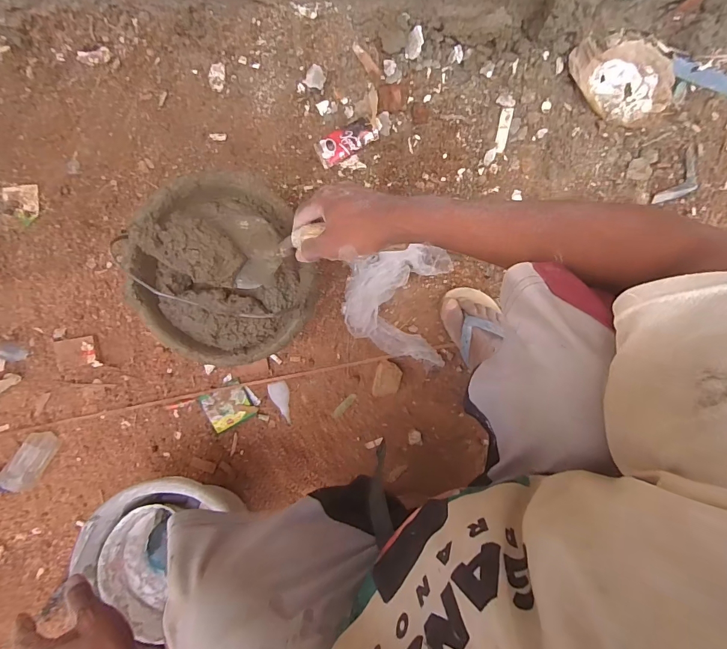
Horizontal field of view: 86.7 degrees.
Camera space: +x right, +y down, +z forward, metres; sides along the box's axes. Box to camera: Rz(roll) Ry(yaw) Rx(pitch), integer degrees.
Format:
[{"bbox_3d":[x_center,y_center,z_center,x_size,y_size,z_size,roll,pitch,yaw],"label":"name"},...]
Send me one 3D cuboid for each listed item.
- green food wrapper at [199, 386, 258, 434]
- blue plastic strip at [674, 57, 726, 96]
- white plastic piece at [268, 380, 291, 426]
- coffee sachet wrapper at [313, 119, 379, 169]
[{"bbox_3d":[-0.245,0.149,0.698,0.079,0.018,0.071,-23,91,-1],"label":"green food wrapper"},{"bbox_3d":[0.614,-0.431,0.680,0.148,0.007,0.027,19,120,-2],"label":"blue plastic strip"},{"bbox_3d":[-0.149,0.145,0.708,0.036,0.004,0.081,-15,91,-1],"label":"white plastic piece"},{"bbox_3d":[-0.032,-0.318,0.669,0.105,0.013,0.049,-30,97,2],"label":"coffee sachet wrapper"}]

